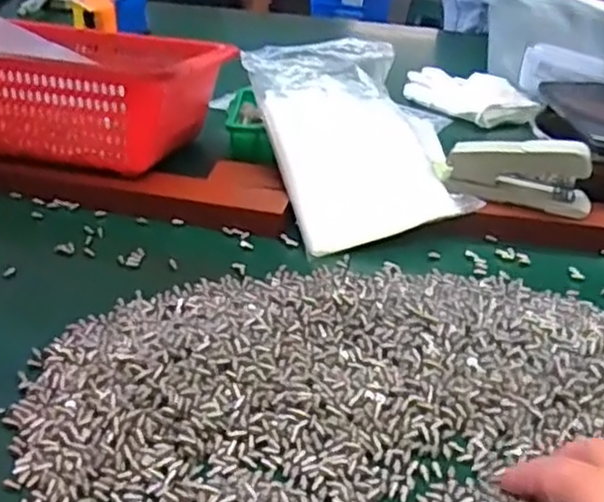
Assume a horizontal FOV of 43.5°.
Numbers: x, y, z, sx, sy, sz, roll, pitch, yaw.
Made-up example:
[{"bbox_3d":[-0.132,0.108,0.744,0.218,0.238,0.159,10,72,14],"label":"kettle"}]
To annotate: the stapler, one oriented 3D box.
[{"bbox_3d":[0.178,-0.067,0.638,0.126,0.056,0.031,15,35,17],"label":"stapler"}]

